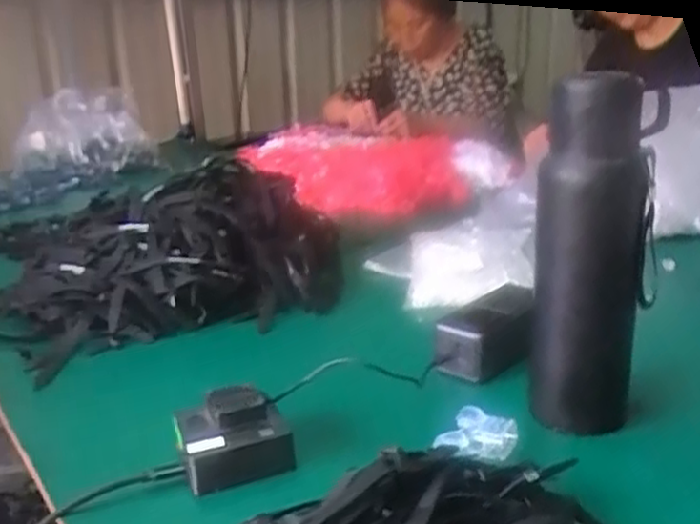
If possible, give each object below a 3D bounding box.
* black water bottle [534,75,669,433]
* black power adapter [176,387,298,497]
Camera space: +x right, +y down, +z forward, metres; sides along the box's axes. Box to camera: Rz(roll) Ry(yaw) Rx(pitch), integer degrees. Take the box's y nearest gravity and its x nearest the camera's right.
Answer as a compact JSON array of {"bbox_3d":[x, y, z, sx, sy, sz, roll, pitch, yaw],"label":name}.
[{"bbox_3d":[0.187,-0.004,0.559,0.068,0.255,0.080,16,26,41],"label":"black water bottle"},{"bbox_3d":[-0.089,0.130,0.554,0.079,0.050,0.067,-10,21,-21],"label":"black power adapter"}]

